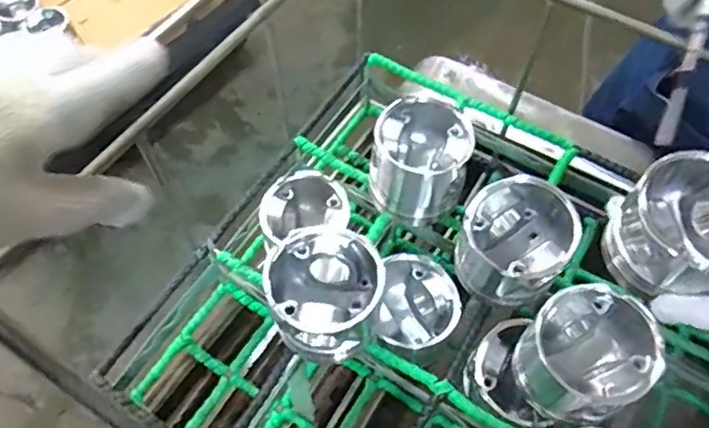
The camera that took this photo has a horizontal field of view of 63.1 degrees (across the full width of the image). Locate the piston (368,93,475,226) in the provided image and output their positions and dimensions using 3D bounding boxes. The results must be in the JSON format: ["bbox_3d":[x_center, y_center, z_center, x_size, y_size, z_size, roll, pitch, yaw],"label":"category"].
[{"bbox_3d":[0.066,-0.054,0.574,0.087,0.086,0.092,0,59,0],"label":"piston"}]

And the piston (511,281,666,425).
[{"bbox_3d":[0.191,0.116,0.477,0.095,0.097,0.090,-25,62,-15],"label":"piston"}]

